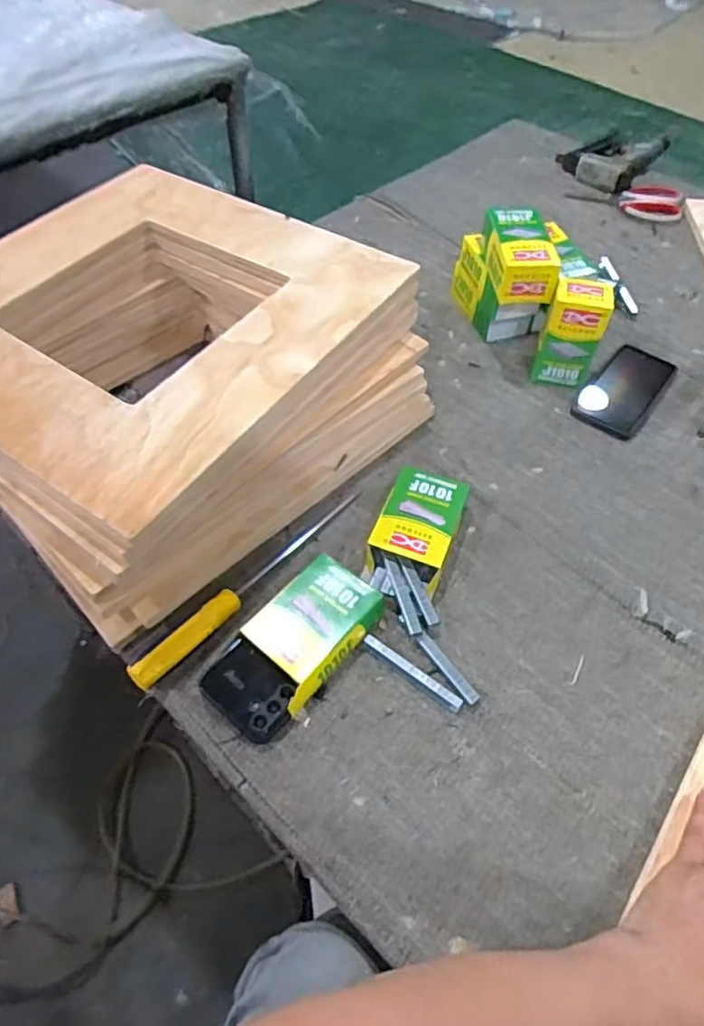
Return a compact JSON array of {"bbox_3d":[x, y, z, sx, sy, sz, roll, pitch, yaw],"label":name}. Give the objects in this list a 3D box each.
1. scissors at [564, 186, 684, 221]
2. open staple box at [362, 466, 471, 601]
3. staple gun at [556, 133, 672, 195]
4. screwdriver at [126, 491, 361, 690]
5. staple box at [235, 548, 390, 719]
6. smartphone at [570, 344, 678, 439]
[{"bbox_3d":[0.461,-0.519,1.071,0.174,0.018,0.090,2,53,1],"label":"scissors"},{"bbox_3d":[0.066,0.016,0.646,0.079,0.039,0.132,17,54,13],"label":"open staple box"},{"bbox_3d":[0.473,-0.654,1.160,0.145,0.041,0.257,32,59,22],"label":"staple gun"},{"bbox_3d":[-0.089,0.060,0.616,0.023,0.023,0.291,34,56,23],"label":"screwdriver"},{"bbox_3d":[-0.037,0.103,0.578,0.085,0.035,0.134,32,59,22],"label":"staple box"},{"bbox_3d":[0.342,-0.156,0.797,0.076,0.013,0.169,33,59,22],"label":"smartphone"}]

